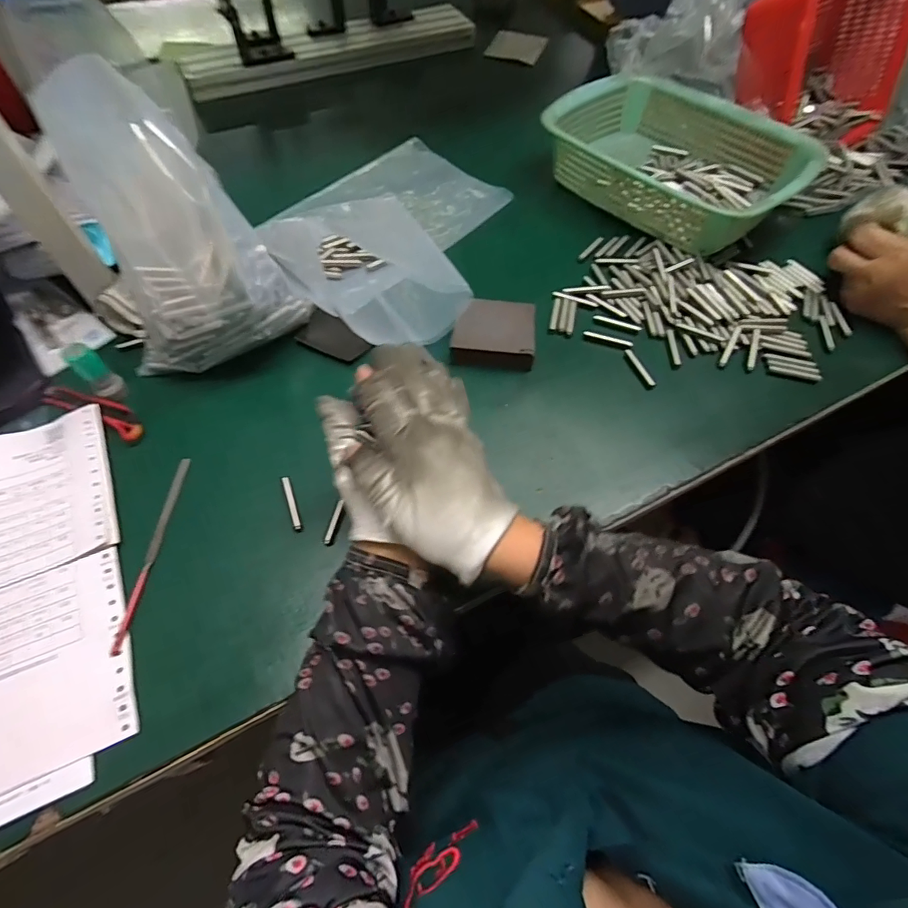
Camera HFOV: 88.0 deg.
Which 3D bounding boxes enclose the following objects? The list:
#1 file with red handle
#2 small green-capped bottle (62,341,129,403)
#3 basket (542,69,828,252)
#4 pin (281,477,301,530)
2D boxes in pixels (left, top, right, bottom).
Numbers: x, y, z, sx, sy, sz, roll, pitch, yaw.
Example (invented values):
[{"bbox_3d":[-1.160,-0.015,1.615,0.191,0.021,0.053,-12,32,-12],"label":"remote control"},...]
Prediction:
[{"bbox_3d":[-0.233,0.072,0.366,0.010,0.004,0.154,1,60,-1],"label":"file with red handle"},{"bbox_3d":[-0.317,-0.072,0.417,0.028,0.054,0.023,41,67,19],"label":"small green-capped bottle"},{"bbox_3d":[0.275,-0.371,0.596,0.213,0.073,0.296,-37,68,-20],"label":"basket"},{"bbox_3d":[-0.133,0.040,0.384,0.007,0.005,0.047,-18,62,-12],"label":"pin"}]

